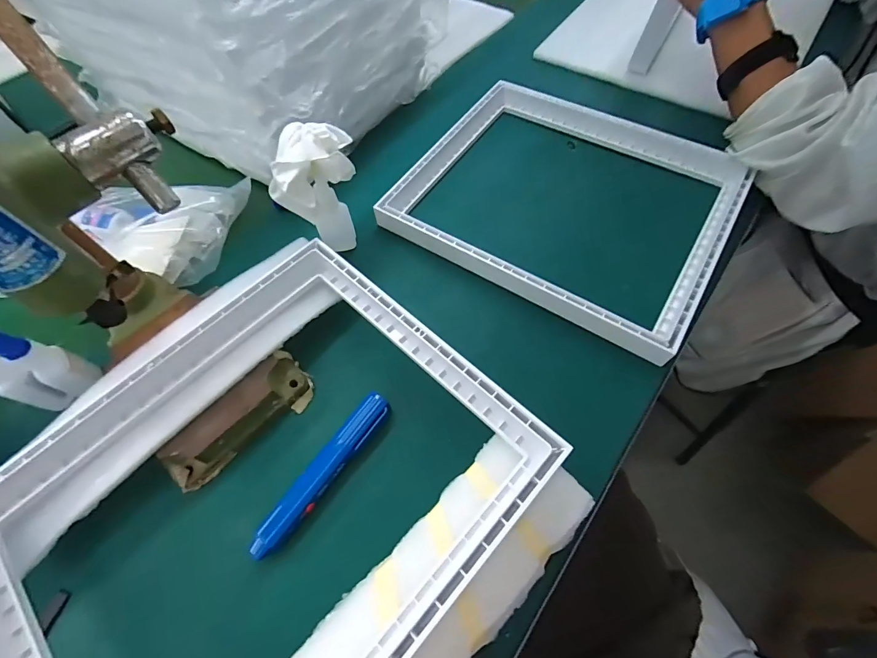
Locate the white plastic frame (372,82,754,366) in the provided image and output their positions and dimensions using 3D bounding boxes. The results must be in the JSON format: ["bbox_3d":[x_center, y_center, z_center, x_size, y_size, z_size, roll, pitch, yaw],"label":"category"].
[{"bbox_3d":[0.137,-0.147,0.441,0.324,0.034,0.283,29,67,18],"label":"white plastic frame"}]

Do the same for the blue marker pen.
[{"bbox_3d":[-0.088,0.113,0.317,0.023,0.020,0.140,33,68,19],"label":"blue marker pen"}]

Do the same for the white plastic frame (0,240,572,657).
[{"bbox_3d":[-0.121,0.105,0.266,0.280,0.032,0.325,39,70,22],"label":"white plastic frame"}]

